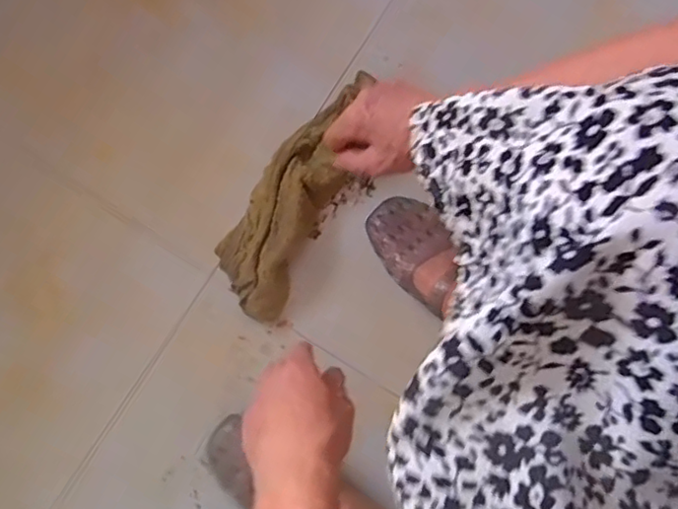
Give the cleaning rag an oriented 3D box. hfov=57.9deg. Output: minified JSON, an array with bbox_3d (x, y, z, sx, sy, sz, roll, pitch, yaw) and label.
[{"bbox_3d":[-0.052,-0.073,0.670,0.091,0.041,0.282,23,83,5],"label":"cleaning rag"}]

